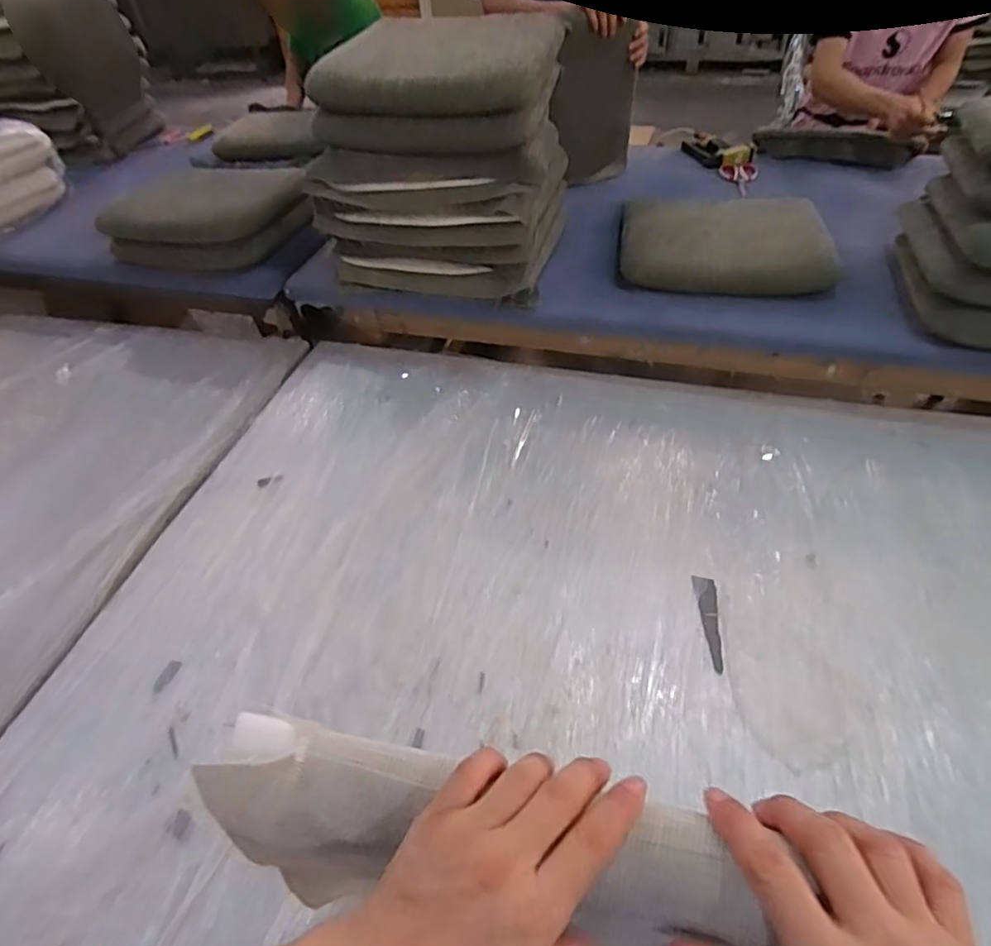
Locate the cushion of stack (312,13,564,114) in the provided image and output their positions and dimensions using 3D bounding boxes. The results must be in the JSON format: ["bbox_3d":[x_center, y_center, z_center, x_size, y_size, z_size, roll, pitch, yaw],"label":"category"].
[{"bbox_3d":[-0.102,-0.813,1.169,0.442,0.086,0.362,2,47,7],"label":"cushion of stack"}]

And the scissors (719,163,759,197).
[{"bbox_3d":[0.681,-0.809,1.646,0.095,0.013,0.177,-6,54,11],"label":"scissors"}]

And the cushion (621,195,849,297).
[{"bbox_3d":[0.508,-0.515,1.340,0.436,0.084,0.363,5,47,10],"label":"cushion"}]

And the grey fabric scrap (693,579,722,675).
[{"bbox_3d":[0.326,0.224,0.896,0.031,0.005,0.153,-2,48,3],"label":"grey fabric scrap"}]

